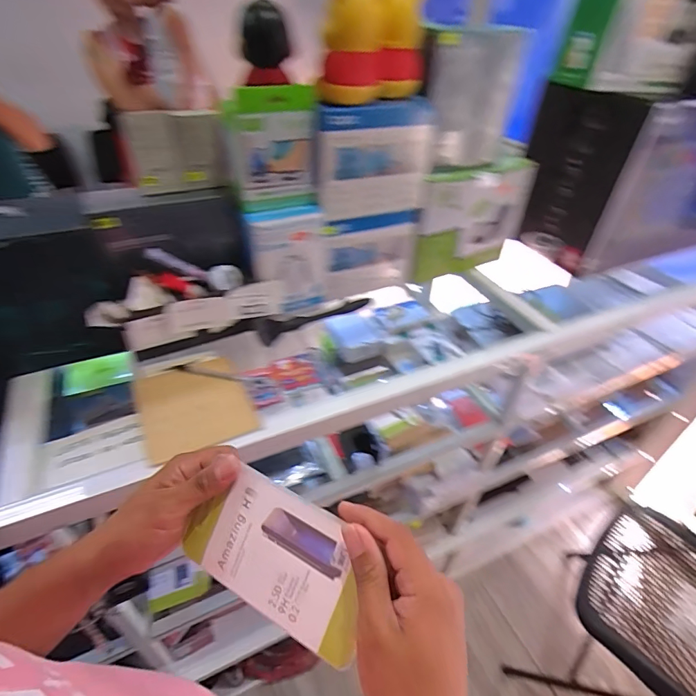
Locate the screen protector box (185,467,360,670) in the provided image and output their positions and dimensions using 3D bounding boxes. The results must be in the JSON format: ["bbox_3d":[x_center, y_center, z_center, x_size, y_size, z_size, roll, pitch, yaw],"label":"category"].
[{"bbox_3d":[-0.054,0.156,0.322,0.151,0.007,0.087,22,87,22],"label":"screen protector box"}]

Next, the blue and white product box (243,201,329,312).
[{"bbox_3d":[-0.091,-0.135,0.679,0.128,0.168,0.039,-18,44,-23],"label":"blue and white product box"}]

